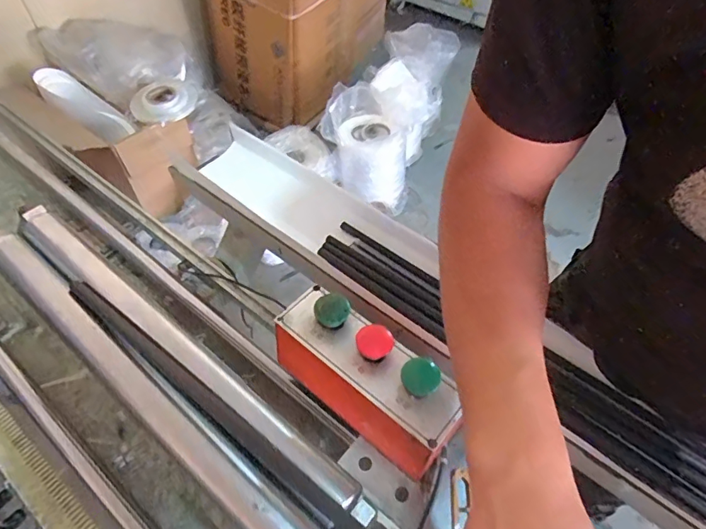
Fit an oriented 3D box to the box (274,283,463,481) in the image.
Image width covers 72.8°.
[{"bbox_3d":[0.014,0.122,0.534,0.219,0.099,0.083,36,61,24],"label":"box"}]

